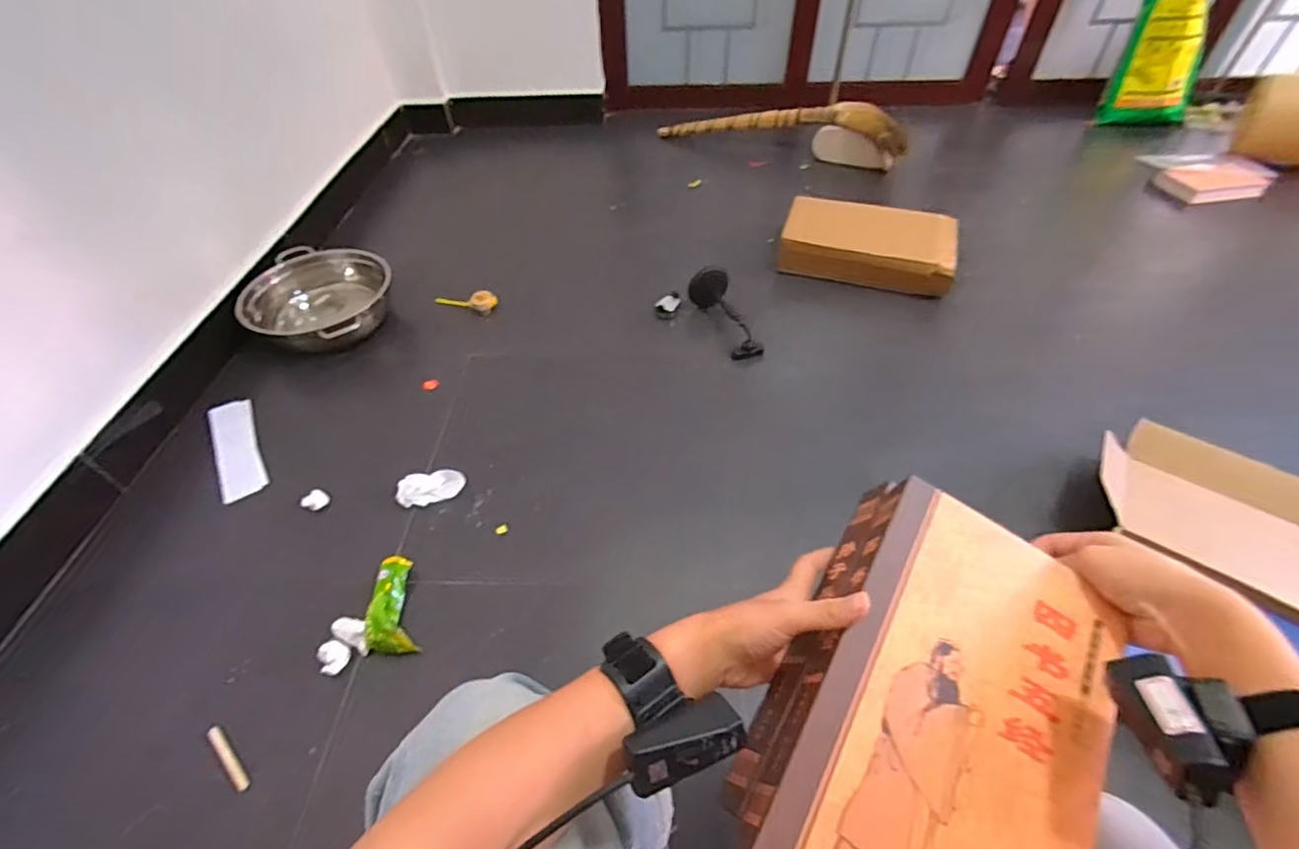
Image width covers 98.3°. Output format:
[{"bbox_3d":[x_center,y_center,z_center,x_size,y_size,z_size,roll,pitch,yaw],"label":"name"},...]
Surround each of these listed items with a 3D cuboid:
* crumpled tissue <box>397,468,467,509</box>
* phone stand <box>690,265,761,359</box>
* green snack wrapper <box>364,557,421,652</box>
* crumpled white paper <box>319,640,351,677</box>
[{"bbox_3d":[-0.420,0.120,1.081,0.125,0.040,0.050,-11,49,-9],"label":"crumpled tissue"},{"bbox_3d":[0.191,-0.271,1.359,0.086,0.104,0.248,-22,53,-17],"label":"phone stand"},{"bbox_3d":[-0.425,0.297,0.922,0.067,0.048,0.166,-15,50,-13],"label":"green snack wrapper"},{"bbox_3d":[-0.491,0.361,0.872,0.038,0.037,0.045,23,52,20],"label":"crumpled white paper"}]

